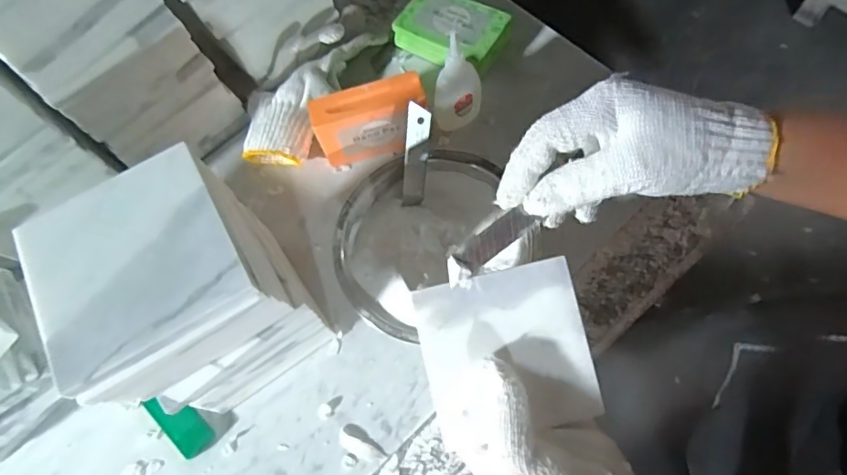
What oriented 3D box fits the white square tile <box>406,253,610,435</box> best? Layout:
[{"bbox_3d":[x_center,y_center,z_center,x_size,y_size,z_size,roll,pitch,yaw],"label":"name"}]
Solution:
[{"bbox_3d":[0.051,0.069,0.319,0.100,0.005,0.095,-12,83,0],"label":"white square tile"}]

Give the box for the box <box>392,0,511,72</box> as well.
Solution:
[{"bbox_3d":[0.029,-0.195,0.485,0.096,0.031,0.060,30,72,14],"label":"box"}]

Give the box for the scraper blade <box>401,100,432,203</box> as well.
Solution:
[{"bbox_3d":[-0.005,-0.062,0.391,0.017,0.082,0.008,10,33,6],"label":"scraper blade"}]

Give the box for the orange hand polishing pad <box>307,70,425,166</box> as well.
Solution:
[{"bbox_3d":[-0.046,-0.100,0.441,0.091,0.063,0.032,-14,67,-3],"label":"orange hand polishing pad"}]

